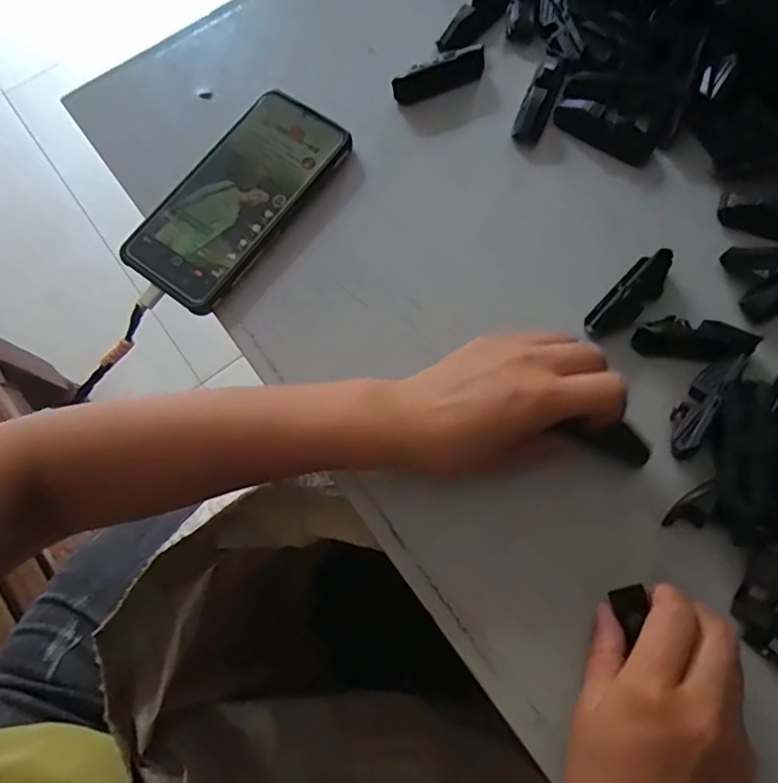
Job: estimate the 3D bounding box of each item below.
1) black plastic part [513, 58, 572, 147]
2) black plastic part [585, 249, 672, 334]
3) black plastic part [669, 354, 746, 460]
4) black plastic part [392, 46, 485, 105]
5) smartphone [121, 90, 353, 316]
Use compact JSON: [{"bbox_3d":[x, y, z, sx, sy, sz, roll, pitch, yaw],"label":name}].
[{"bbox_3d":[0.110,-0.211,0.401,0.024,0.018,0.069,23,75,8],"label":"black plastic part"},{"bbox_3d":[0.156,-0.062,0.362,0.024,0.020,0.070,44,79,13],"label":"black plastic part"},{"bbox_3d":[0.185,0.009,0.338,0.017,0.026,0.070,33,77,11],"label":"black plastic part"},{"bbox_3d":[0.038,-0.232,0.411,0.072,0.022,0.012,-24,74,-5],"label":"black plastic part"},{"bbox_3d":[-0.103,-0.135,0.388,0.080,0.014,0.165,36,78,11],"label":"smartphone"}]

